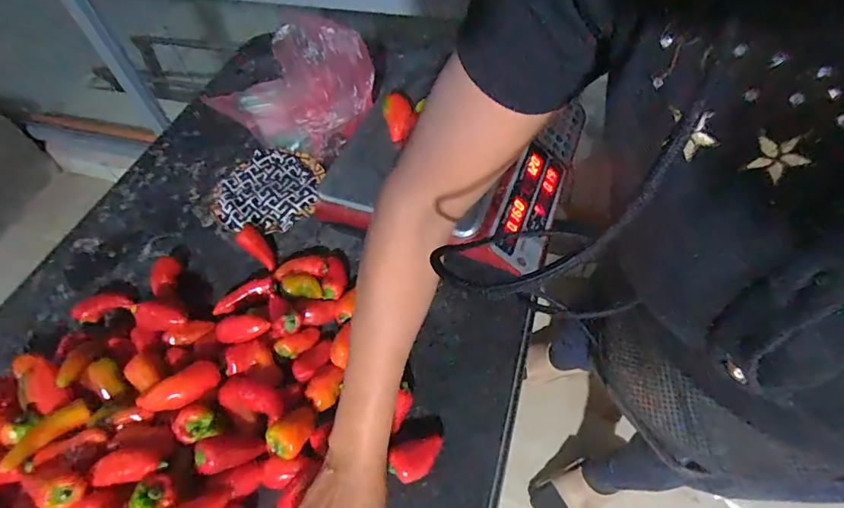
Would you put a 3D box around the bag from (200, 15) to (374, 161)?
[{"bbox_3d":[-0.231,-0.291,0.766,0.316,0.185,0.141,31,63,22],"label":"bag"}]

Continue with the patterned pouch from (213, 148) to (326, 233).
[{"bbox_3d":[-0.256,-0.109,0.754,0.170,0.022,0.164,0,56,4],"label":"patterned pouch"}]

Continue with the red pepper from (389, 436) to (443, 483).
[{"bbox_3d":[-0.005,0.224,0.497,0.057,0.031,0.040,-11,56,-4],"label":"red pepper"}]

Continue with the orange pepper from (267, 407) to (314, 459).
[{"bbox_3d":[-0.138,0.192,0.493,0.045,0.036,0.056,33,64,23],"label":"orange pepper"}]

